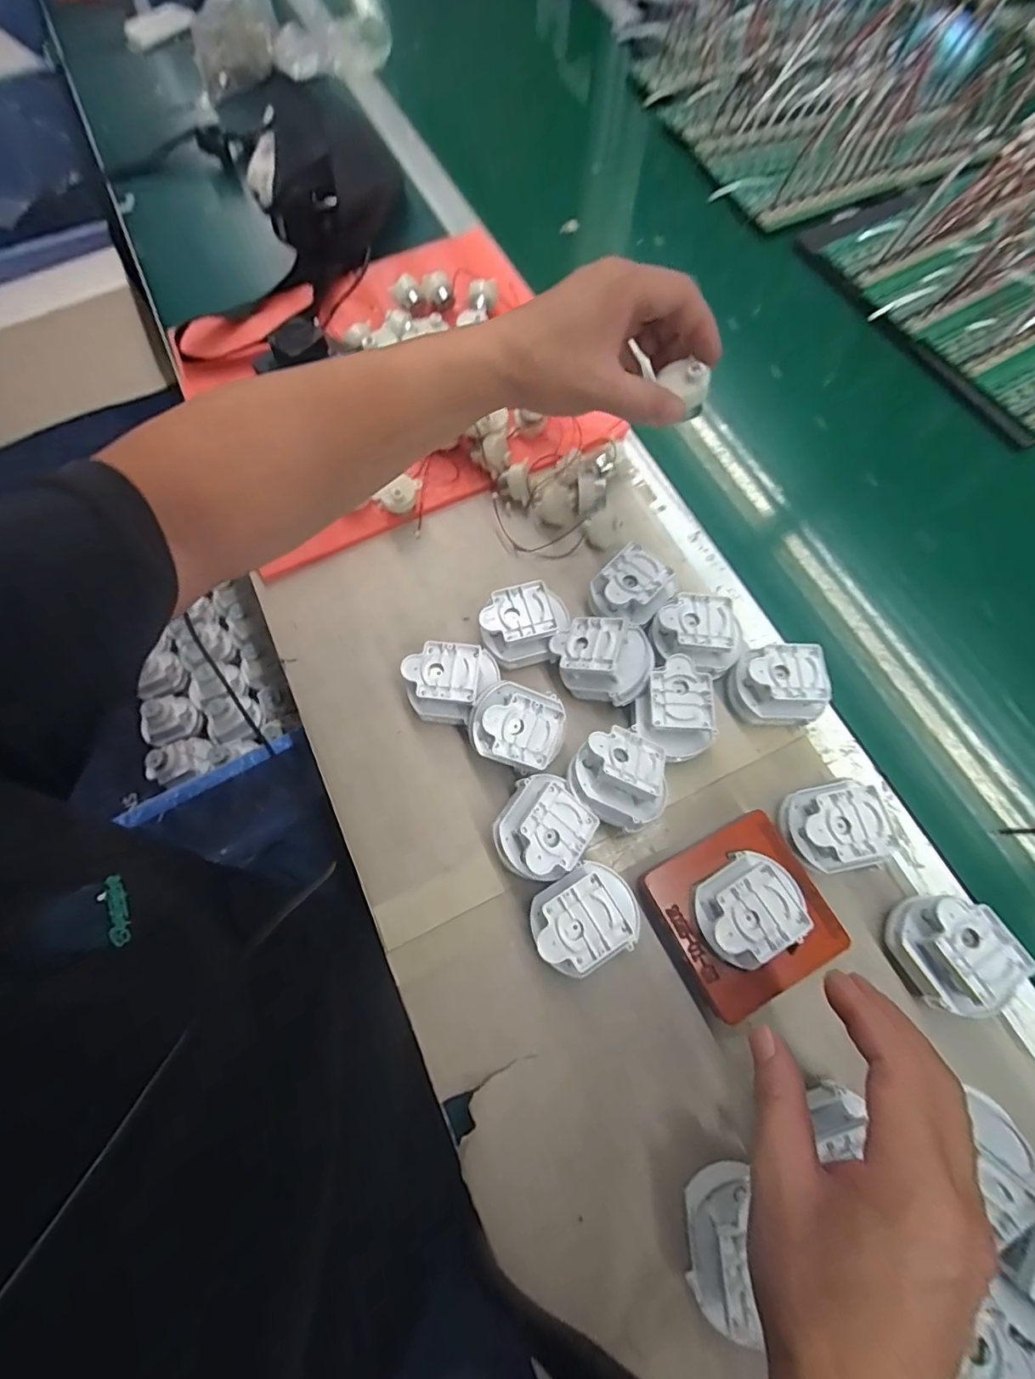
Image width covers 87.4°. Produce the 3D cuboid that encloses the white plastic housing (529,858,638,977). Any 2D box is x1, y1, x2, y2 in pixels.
[{"bbox_3d":[0.044,0.150,0.358,0.069,0.048,0.057,-20,71,-7],"label":"white plastic housing"}]

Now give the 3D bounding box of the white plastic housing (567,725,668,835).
[{"bbox_3d":[0.073,0.062,0.378,0.069,0.037,0.055,27,48,2],"label":"white plastic housing"}]

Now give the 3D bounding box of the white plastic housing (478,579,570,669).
[{"bbox_3d":[0.004,-0.049,0.432,0.064,0.047,0.051,-11,70,-4],"label":"white plastic housing"}]

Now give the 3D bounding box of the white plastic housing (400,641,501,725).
[{"bbox_3d":[-0.051,-0.003,0.418,0.072,0.048,0.056,0,70,0],"label":"white plastic housing"}]

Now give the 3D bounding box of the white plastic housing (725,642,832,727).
[{"bbox_3d":[0.198,-0.002,0.418,0.061,0.049,0.052,2,70,1],"label":"white plastic housing"}]

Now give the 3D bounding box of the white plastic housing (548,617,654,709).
[{"bbox_3d":[0.062,-0.023,0.417,0.076,0.049,0.059,15,71,6],"label":"white plastic housing"}]

